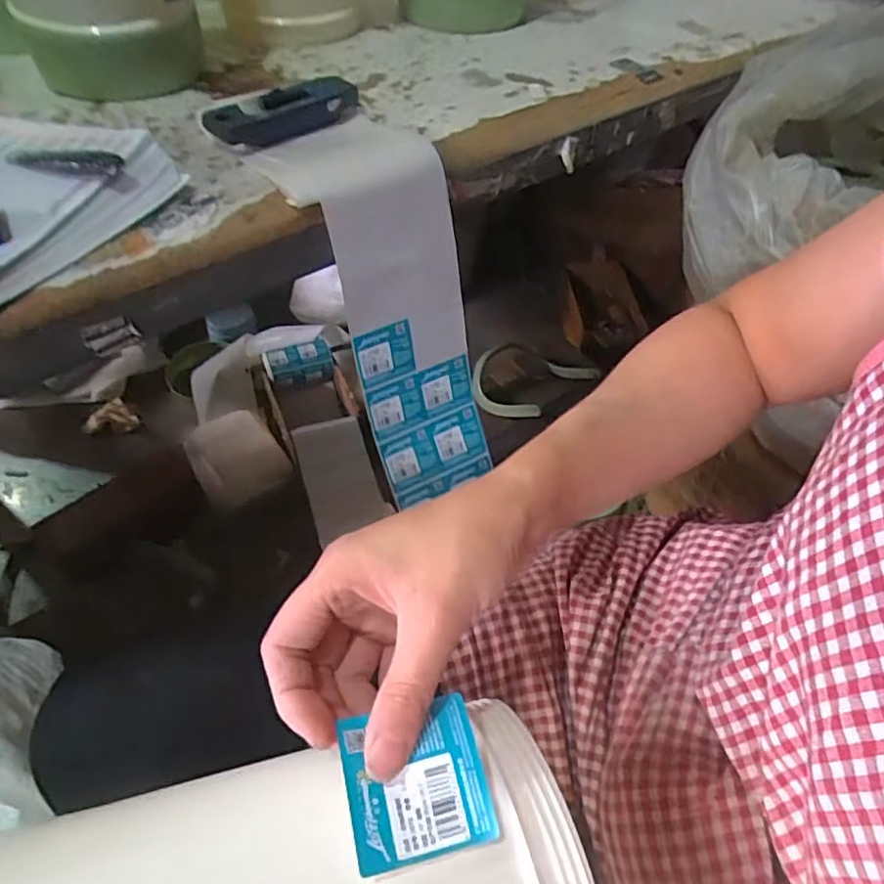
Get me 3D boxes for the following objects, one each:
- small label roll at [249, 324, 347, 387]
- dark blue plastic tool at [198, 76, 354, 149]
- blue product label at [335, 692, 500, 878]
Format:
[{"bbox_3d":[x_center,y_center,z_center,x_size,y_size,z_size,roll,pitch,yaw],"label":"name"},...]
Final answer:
[{"bbox_3d":[-0.266,-0.144,1.131,0.127,0.072,0.063,-19,55,-18],"label":"small label roll"},{"bbox_3d":[-0.132,-0.279,0.515,0.128,0.027,0.044,-33,60,-26],"label":"dark blue plastic tool"},{"bbox_3d":[-0.010,0.132,0.240,0.053,0.004,0.053,-7,55,-16],"label":"blue product label"}]

